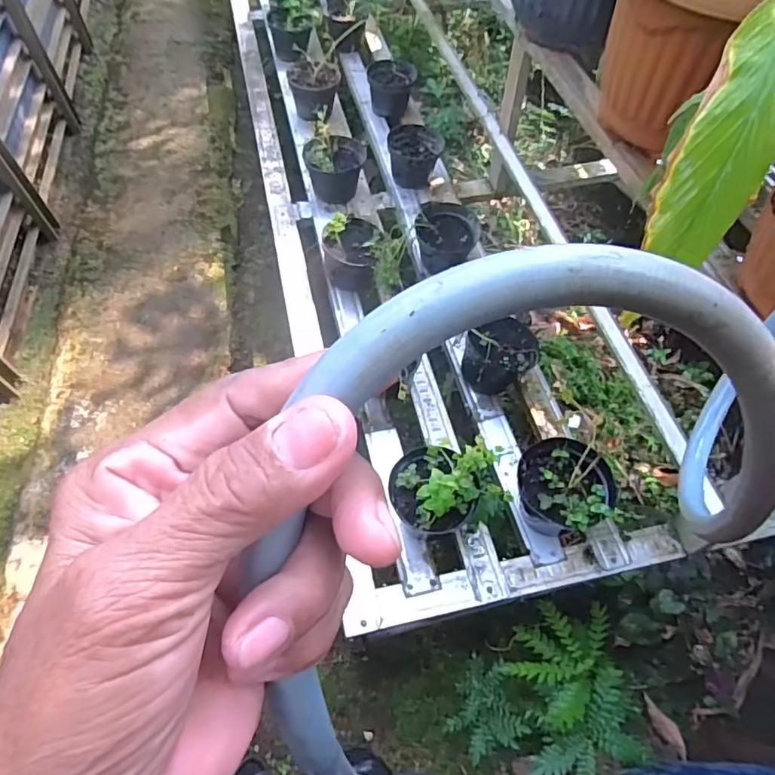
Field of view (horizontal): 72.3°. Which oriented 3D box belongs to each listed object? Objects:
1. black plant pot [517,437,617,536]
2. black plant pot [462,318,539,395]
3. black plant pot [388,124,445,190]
[{"bbox_3d":[0.338,0.203,1.055,0.175,0.128,0.181,2,57,-3],"label":"black plant pot"},{"bbox_3d":[0.265,-0.074,1.240,0.169,0.115,0.136,-21,62,-17],"label":"black plant pot"},{"bbox_3d":[0.081,-0.688,1.586,0.148,0.130,0.157,2,57,-3],"label":"black plant pot"}]

